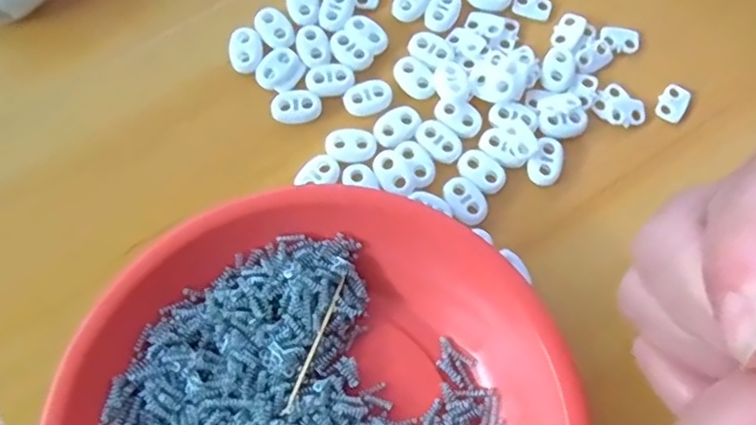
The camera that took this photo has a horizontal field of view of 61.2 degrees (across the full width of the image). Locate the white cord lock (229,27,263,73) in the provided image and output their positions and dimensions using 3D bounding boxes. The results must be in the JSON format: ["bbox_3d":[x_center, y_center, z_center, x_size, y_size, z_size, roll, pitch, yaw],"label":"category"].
[{"bbox_3d":[-0.062,-0.077,0.298,0.016,0.004,0.022,-5,72,-2],"label":"white cord lock"}]

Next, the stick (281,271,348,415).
[{"bbox_3d":[-0.025,0.051,0.253,0.004,0.005,0.058,20,74,9],"label":"stick"}]

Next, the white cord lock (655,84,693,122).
[{"bbox_3d":[0.137,-0.051,0.297,0.013,0.004,0.018,29,74,8],"label":"white cord lock"}]

